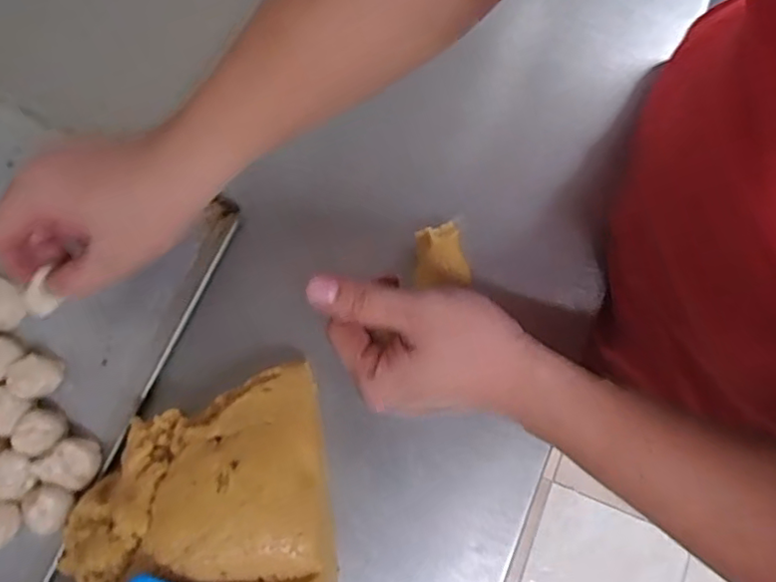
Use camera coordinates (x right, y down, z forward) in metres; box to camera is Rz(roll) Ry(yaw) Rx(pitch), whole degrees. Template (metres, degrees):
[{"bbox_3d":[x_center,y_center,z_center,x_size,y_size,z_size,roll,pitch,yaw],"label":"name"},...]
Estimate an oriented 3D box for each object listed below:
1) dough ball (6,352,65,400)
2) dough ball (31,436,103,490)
[{"bbox_3d":[-0.241,0.059,0.418,0.026,0.021,0.030,29,77,6],"label":"dough ball"},{"bbox_3d":[-0.208,0.113,0.402,0.033,0.025,0.033,0,75,-1],"label":"dough ball"}]

